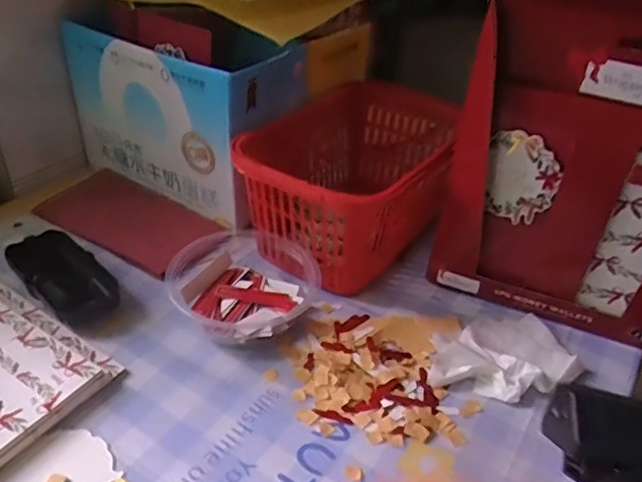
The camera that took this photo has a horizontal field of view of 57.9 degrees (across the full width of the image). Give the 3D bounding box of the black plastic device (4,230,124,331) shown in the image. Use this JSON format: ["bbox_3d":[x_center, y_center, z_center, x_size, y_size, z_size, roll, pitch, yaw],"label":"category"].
[{"bbox_3d":[-0.211,0.027,0.474,0.105,0.028,0.056,29,41,29],"label":"black plastic device"}]

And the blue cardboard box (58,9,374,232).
[{"bbox_3d":[-0.105,-0.161,0.624,0.223,0.163,0.219,27,40,26],"label":"blue cardboard box"}]

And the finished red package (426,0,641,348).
[{"bbox_3d":[0.217,-0.064,0.459,0.198,0.274,0.123,20,38,19],"label":"finished red package"}]

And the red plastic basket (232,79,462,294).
[{"bbox_3d":[0.033,-0.055,0.551,0.156,0.109,0.236,23,39,23],"label":"red plastic basket"}]

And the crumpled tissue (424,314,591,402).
[{"bbox_3d":[0.136,0.089,0.441,0.114,0.019,0.075,-15,41,-27],"label":"crumpled tissue"}]

